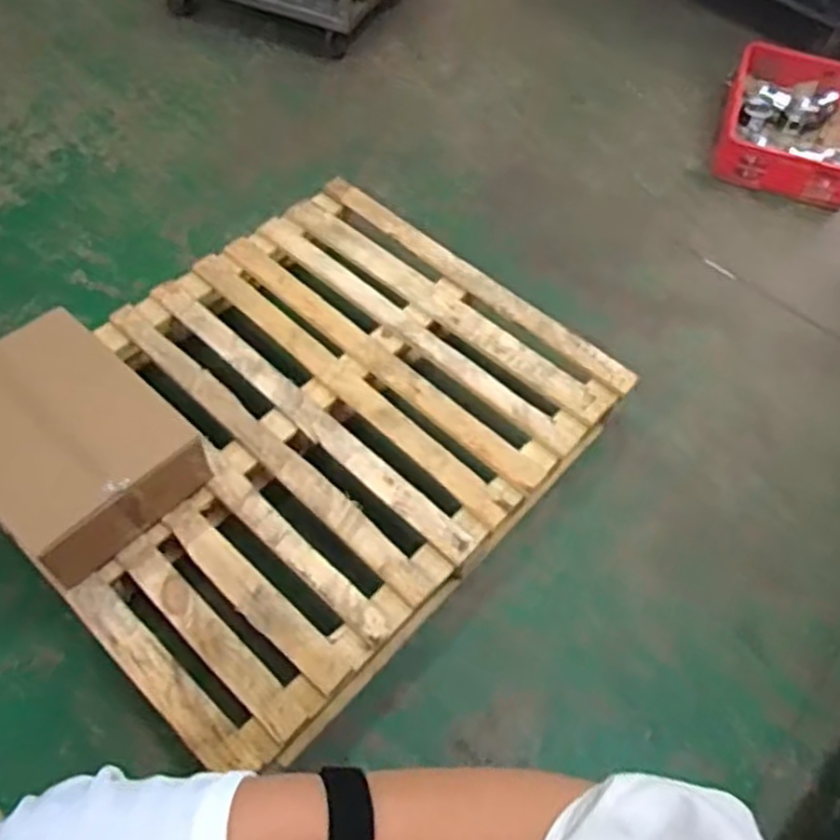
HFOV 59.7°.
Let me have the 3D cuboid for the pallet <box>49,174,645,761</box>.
[{"bbox_3d":[-0.263,-0.007,1.621,0.974,0.125,1.147,39,66,19],"label":"pallet"}]

